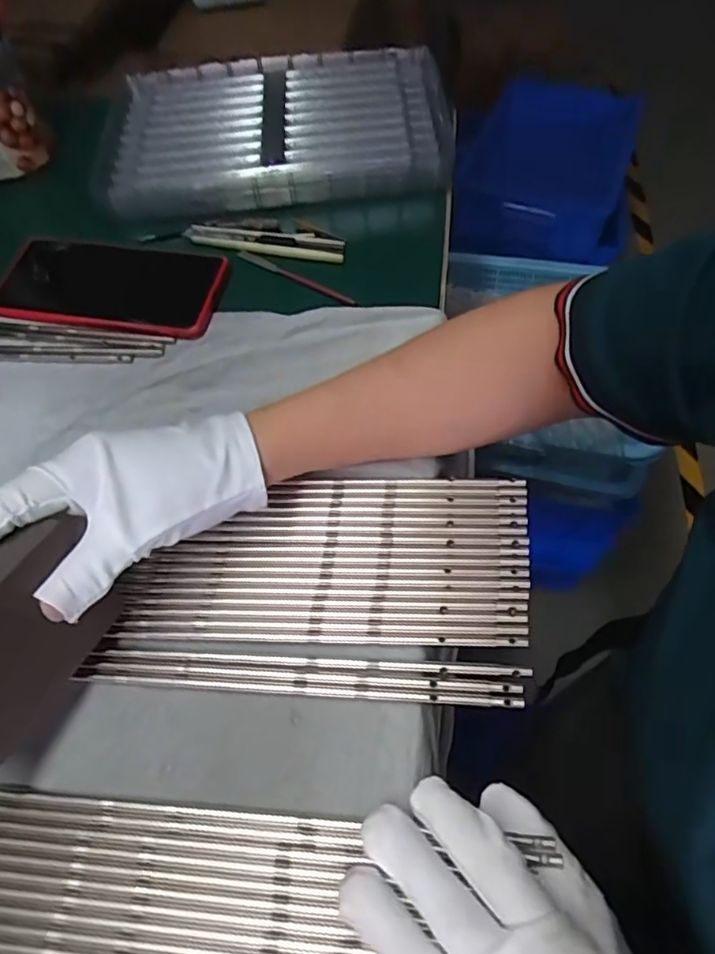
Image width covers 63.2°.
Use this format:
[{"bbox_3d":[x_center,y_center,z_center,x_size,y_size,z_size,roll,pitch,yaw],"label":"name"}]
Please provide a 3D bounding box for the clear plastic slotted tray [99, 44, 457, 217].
[{"bbox_3d":[-0.070,-0.300,0.500,0.288,0.037,0.183,-6,60,1],"label":"clear plastic slotted tray"}]

